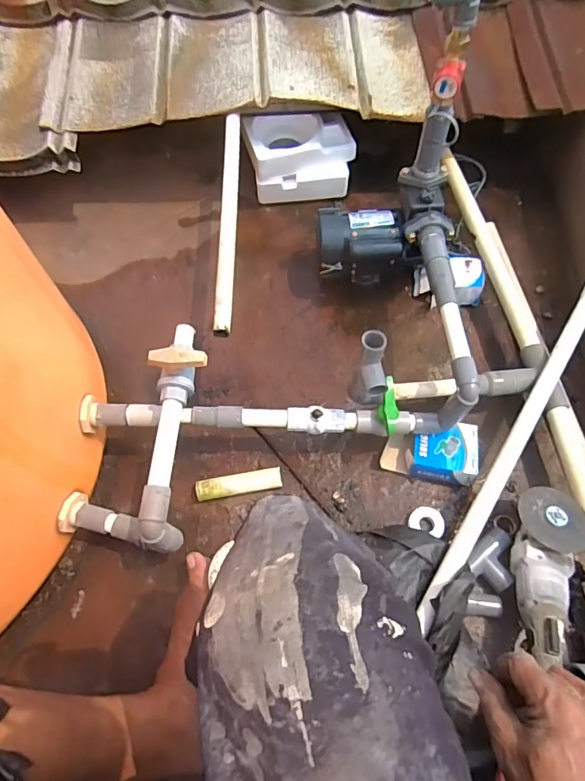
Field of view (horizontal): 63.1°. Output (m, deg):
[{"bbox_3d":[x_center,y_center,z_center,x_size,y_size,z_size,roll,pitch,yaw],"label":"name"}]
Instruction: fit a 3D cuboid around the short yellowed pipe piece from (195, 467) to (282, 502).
[{"bbox_3d":[-0.087,0.156,0.783,0.136,0.036,0.032,-9,64,-3],"label":"short yellowed pipe piece"}]

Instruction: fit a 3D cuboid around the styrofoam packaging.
[{"bbox_3d":[0.018,-0.510,1.056,0.230,0.135,0.133,-7,64,-2],"label":"styrofoam packaging"}]

